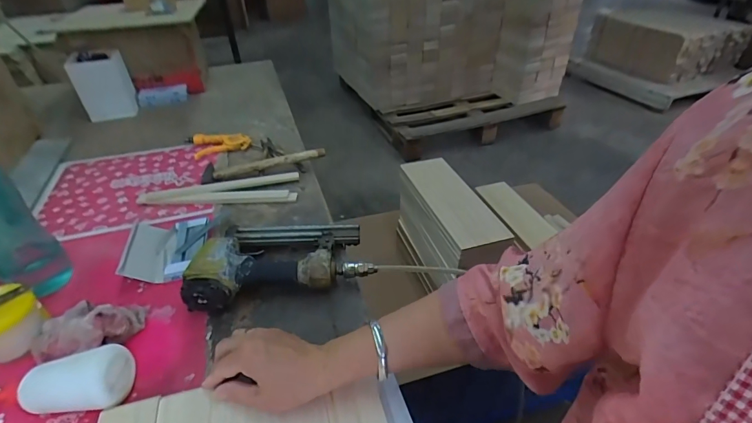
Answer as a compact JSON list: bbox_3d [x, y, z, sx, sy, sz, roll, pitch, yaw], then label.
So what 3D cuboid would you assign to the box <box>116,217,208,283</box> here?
[{"bbox_3d":[-0.333,0.051,0.609,0.113,0.031,0.134,-10,38,-10],"label":"box"}]

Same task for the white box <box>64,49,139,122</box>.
[{"bbox_3d":[-0.715,-0.330,1.017,0.124,0.152,0.101,-21,42,-24],"label":"white box"}]

